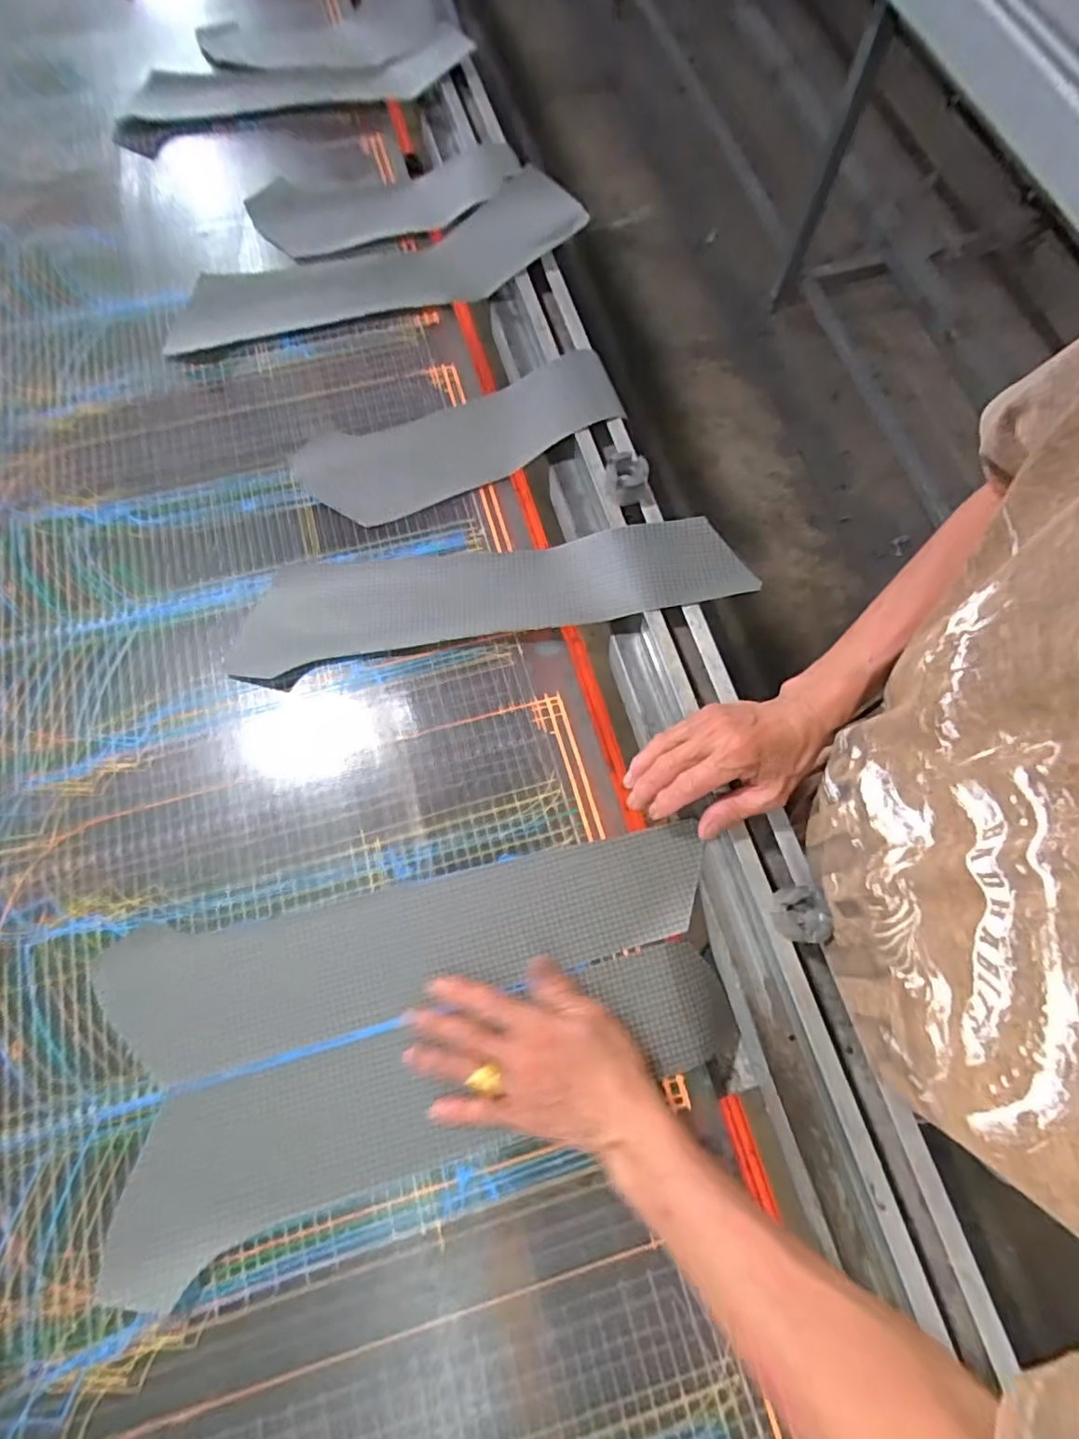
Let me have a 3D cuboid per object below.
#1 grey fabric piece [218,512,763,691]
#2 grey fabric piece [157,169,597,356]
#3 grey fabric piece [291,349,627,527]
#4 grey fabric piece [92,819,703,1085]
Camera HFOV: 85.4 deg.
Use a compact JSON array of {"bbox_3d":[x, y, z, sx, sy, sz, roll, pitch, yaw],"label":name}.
[{"bbox_3d":[-0.049,-0.120,0.535,0.450,0.051,0.108,-10,71,-5],"label":"grey fabric piece"},{"bbox_3d":[-0.184,-0.495,0.657,0.450,0.053,0.129,-8,70,9],"label":"grey fabric piece"},{"bbox_3d":[-0.078,-0.287,0.586,0.326,0.042,0.104,-20,72,-9],"label":"grey fabric piece"},{"bbox_3d":[-0.093,0.172,0.451,0.451,0.010,0.097,-13,71,-5],"label":"grey fabric piece"}]

